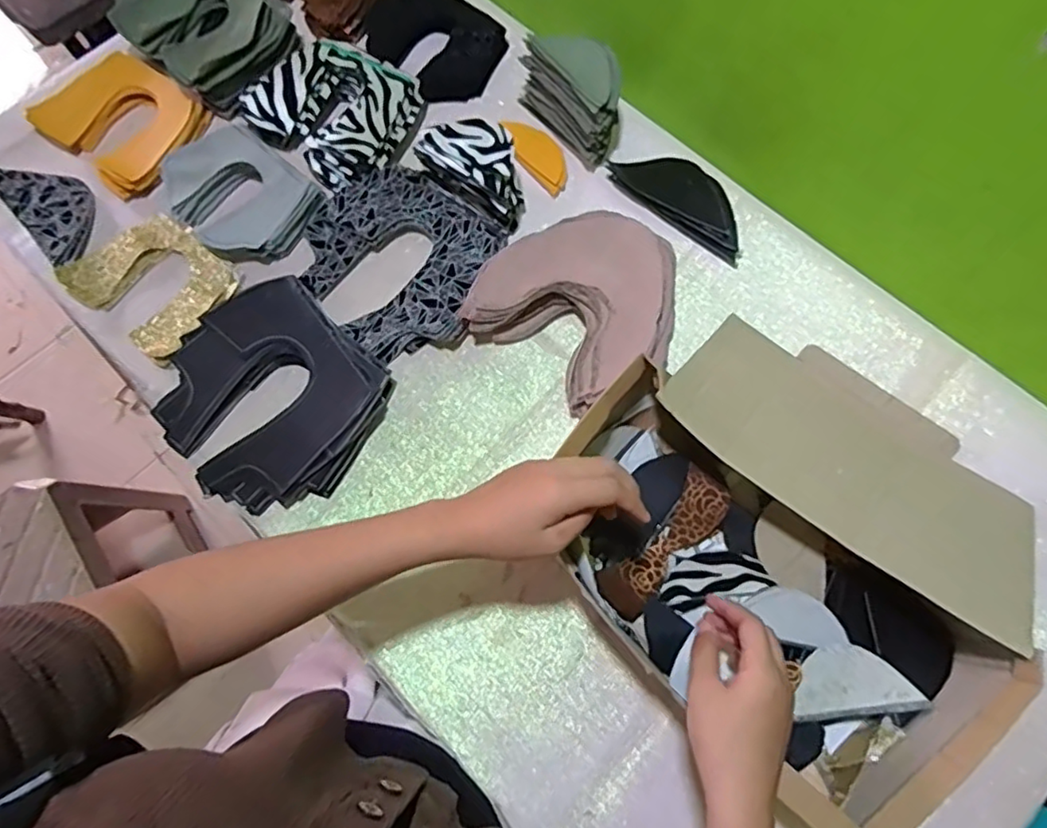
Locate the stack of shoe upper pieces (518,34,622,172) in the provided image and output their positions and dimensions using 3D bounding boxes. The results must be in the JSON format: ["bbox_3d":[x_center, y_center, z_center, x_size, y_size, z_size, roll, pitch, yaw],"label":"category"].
[{"bbox_3d":[0.058,-0.345,0.671,0.059,0.086,0.132,-35,75,-11],"label":"stack of shoe upper pieces"}]

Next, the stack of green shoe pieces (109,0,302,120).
[{"bbox_3d":[-0.359,-0.441,0.706,0.171,0.045,0.145,39,75,12],"label":"stack of green shoe pieces"}]

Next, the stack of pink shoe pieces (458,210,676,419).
[{"bbox_3d":[0.064,-0.115,0.615,0.188,0.043,0.201,37,75,11],"label":"stack of pink shoe pieces"}]

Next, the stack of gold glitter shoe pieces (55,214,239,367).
[{"bbox_3d":[-0.380,-0.135,0.647,0.157,0.023,0.121,36,75,11],"label":"stack of gold glitter shoe pieces"}]

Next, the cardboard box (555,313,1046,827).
[{"bbox_3d":[0.228,0.082,0.513,0.341,0.098,0.330,43,76,13],"label":"cardboard box"}]

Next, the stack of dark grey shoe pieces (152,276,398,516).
[{"bbox_3d":[-0.241,-0.017,0.595,0.202,0.036,0.186,42,76,12],"label":"stack of dark grey shoe pieces"}]

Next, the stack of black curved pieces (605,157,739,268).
[{"bbox_3d":[0.171,-0.228,0.661,0.064,0.026,0.161,-43,77,-13],"label":"stack of black curved pieces"}]

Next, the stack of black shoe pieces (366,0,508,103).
[{"bbox_3d":[-0.105,-0.446,0.736,0.126,0.043,0.169,-41,76,-13],"label":"stack of black shoe pieces"}]

